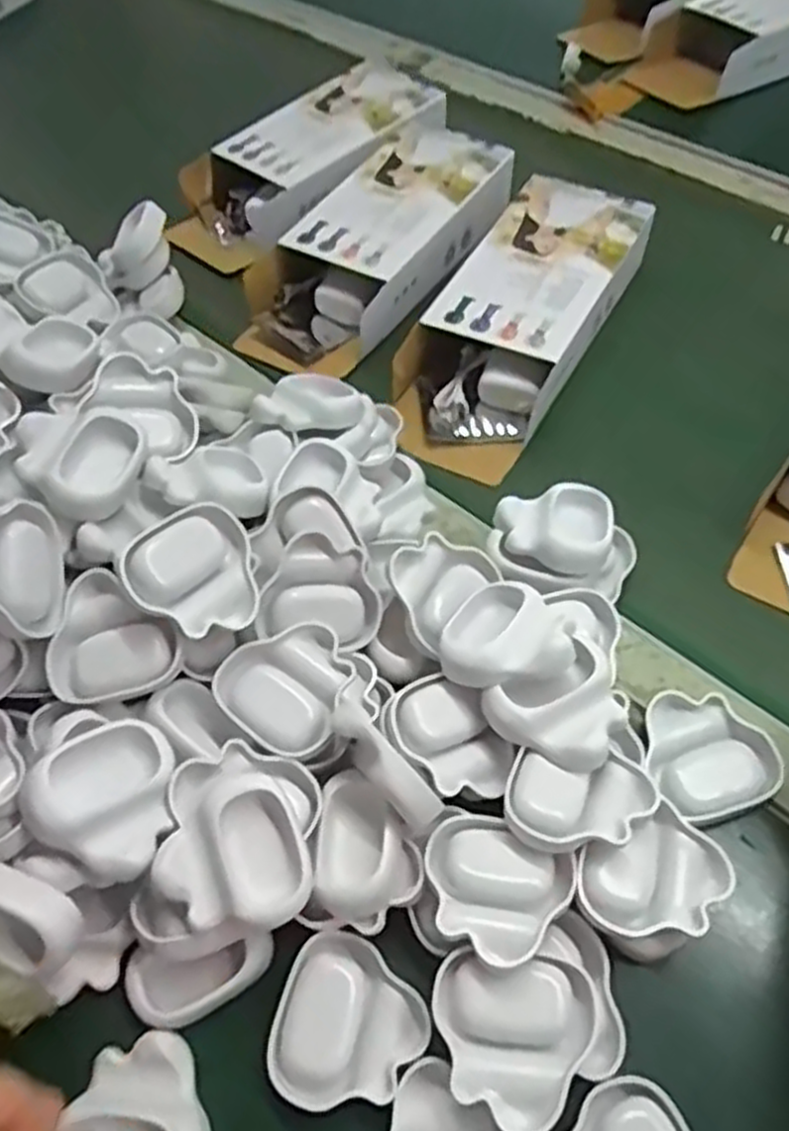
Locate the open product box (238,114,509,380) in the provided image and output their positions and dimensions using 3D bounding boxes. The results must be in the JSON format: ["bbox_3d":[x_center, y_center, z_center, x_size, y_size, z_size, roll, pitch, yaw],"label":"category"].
[{"bbox_3d":[-0.016,-0.250,0.614,0.112,0.065,0.244,29,64,20],"label":"open product box"}]

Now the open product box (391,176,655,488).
[{"bbox_3d":[0.086,-0.172,0.551,0.101,0.054,0.248,26,63,18],"label":"open product box"}]

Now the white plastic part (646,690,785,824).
[{"bbox_3d":[0.153,0.091,0.386,0.058,0.009,0.064,-20,59,-9],"label":"white plastic part"}]

